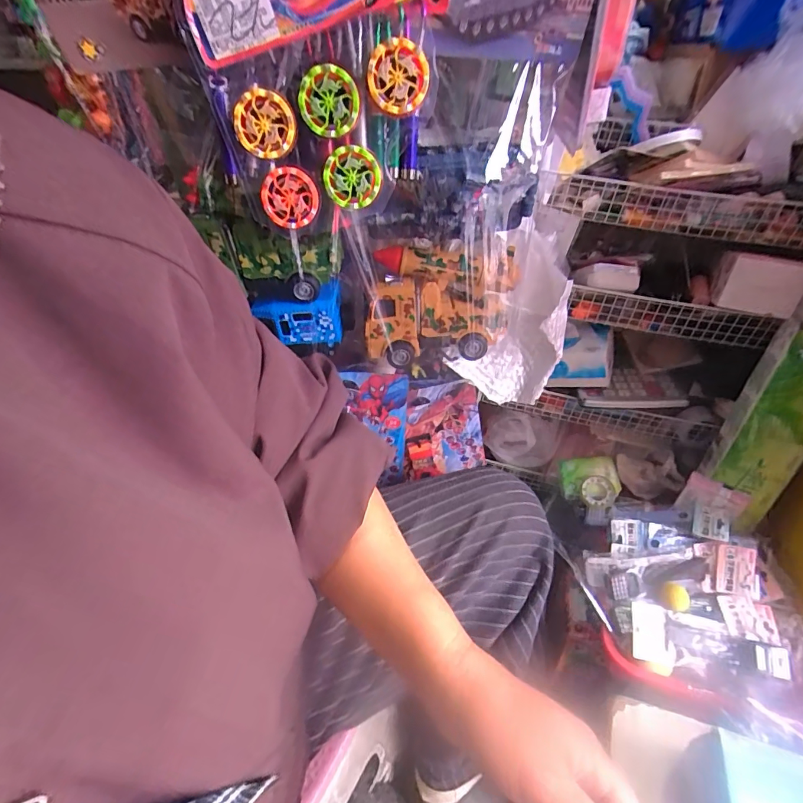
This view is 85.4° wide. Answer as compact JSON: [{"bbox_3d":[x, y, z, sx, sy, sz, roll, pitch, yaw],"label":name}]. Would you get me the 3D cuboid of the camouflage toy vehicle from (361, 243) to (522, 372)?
[{"bbox_3d":[0.040,-0.099,0.446,0.142,0.099,0.068,7,42,9],"label":"camouflage toy vehicle"}]

